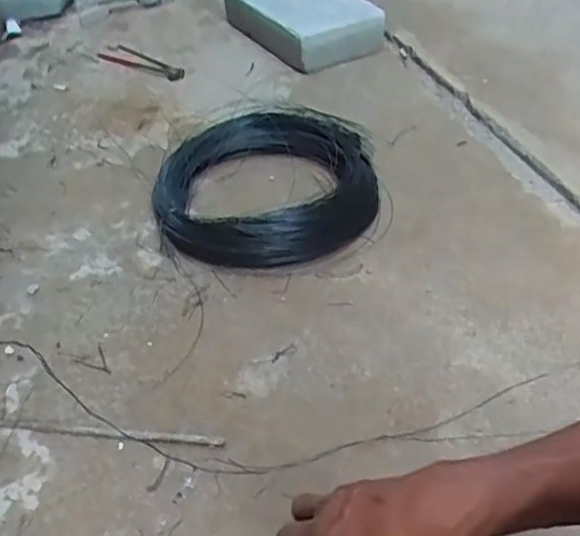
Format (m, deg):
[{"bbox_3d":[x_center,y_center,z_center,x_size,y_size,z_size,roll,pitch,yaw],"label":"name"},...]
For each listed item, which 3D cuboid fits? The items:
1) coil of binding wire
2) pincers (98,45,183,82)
[{"bbox_3d":[-0.032,-0.117,0.920,0.293,0.074,0.300,-1,42,1],"label":"coil of binding wire"},{"bbox_3d":[-0.288,-0.403,1.273,0.218,0.017,0.071,30,51,31],"label":"pincers"}]

